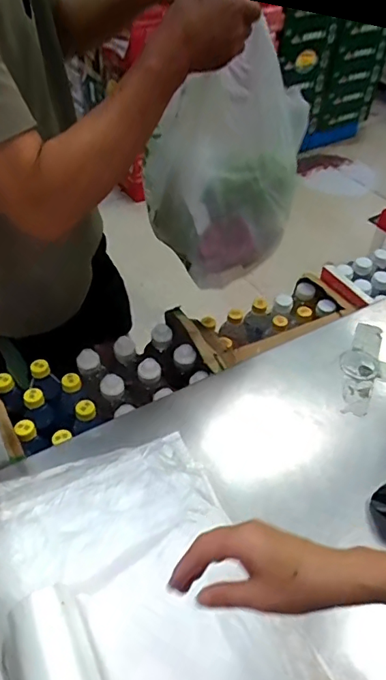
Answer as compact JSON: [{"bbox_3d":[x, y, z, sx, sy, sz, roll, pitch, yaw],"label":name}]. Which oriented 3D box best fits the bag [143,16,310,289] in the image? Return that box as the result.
[{"bbox_3d":[0.047,-0.254,0.749,0.198,0.326,0.166,-19,51,-19],"label":"bag"}]

